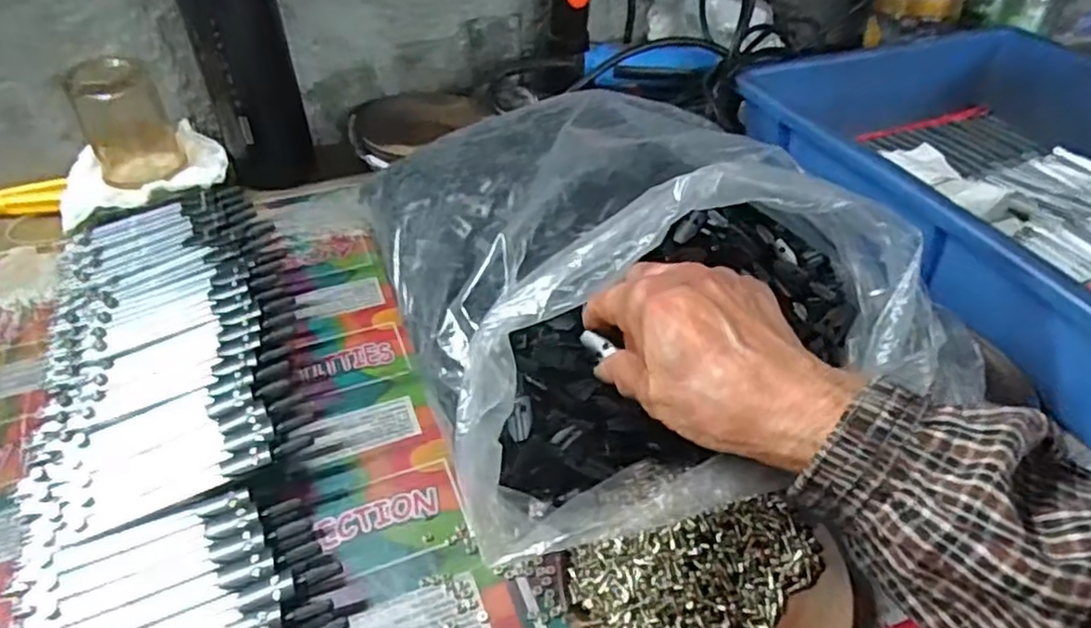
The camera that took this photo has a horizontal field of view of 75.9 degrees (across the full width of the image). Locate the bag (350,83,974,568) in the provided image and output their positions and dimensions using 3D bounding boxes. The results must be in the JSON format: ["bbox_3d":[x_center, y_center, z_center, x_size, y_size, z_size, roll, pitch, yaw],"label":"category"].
[{"bbox_3d":[0.056,-0.037,0.368,0.245,0.117,0.262,-13,42,-14],"label":"bag"}]

